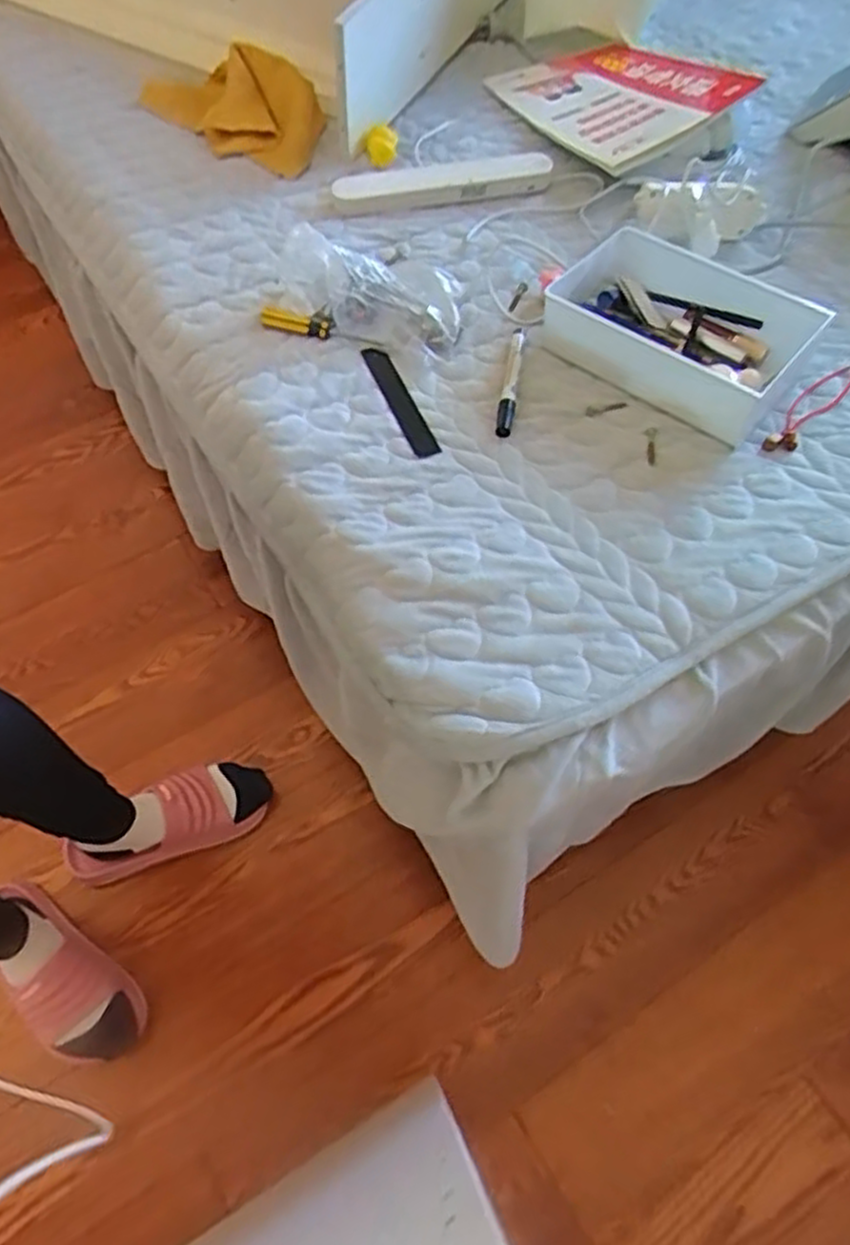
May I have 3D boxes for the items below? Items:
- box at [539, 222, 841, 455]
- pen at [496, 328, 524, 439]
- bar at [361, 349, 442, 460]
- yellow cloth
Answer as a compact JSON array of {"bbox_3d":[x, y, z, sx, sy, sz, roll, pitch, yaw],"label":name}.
[{"bbox_3d":[0.234,-0.281,0.718,0.228,0.056,0.152,36,68,16],"label":"box"},{"bbox_3d":[0.080,-0.226,0.702,0.013,0.017,0.130,8,63,4],"label":"pen"},{"bbox_3d":[-0.024,-0.205,0.706,0.023,0.008,0.152,-22,59,-8],"label":"bar"},{"bbox_3d":[-0.231,-0.624,0.898,0.242,0.050,0.132,26,66,12],"label":"yellow cloth"}]

